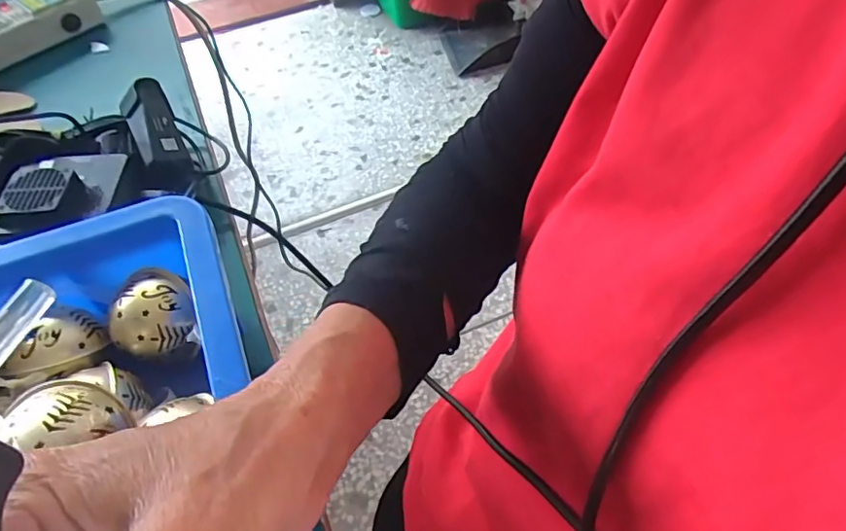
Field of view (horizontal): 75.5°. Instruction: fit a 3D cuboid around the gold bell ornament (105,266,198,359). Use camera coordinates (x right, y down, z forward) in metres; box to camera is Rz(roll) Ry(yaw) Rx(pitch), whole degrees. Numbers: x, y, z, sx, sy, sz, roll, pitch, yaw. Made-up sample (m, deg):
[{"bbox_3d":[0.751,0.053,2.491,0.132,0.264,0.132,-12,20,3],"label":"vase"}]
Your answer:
[{"bbox_3d":[-0.154,0.030,0.320,0.045,0.038,0.044,-2,55,2],"label":"gold bell ornament"}]

